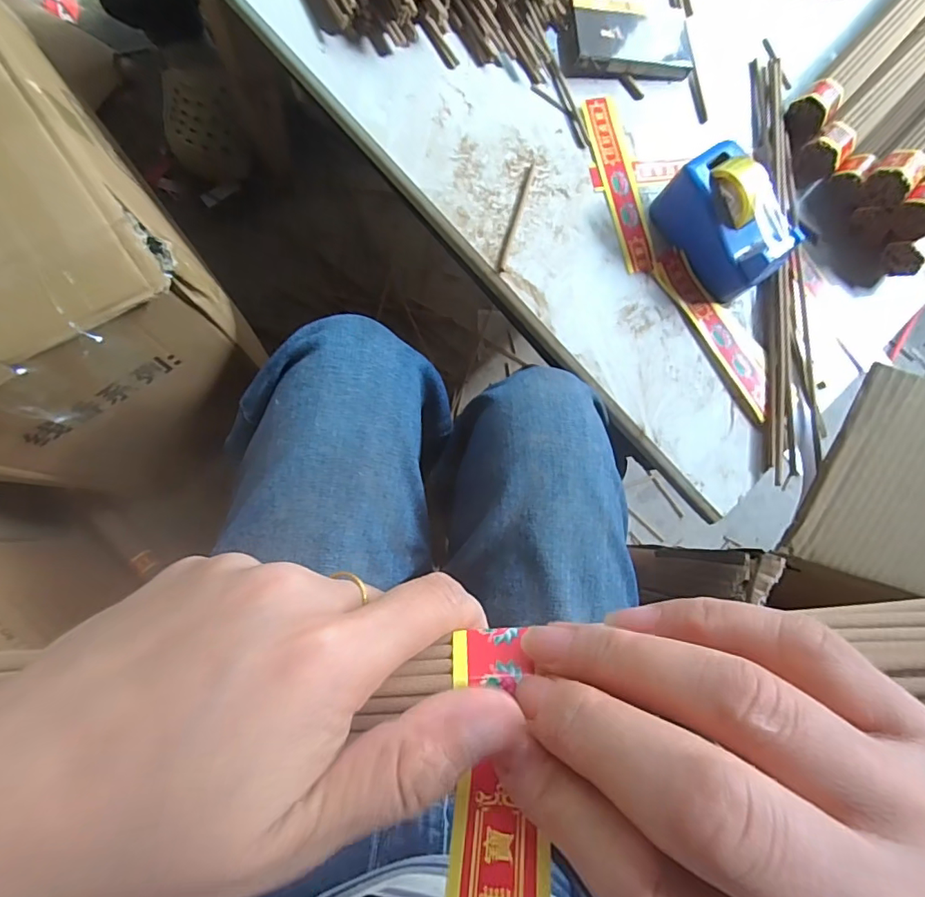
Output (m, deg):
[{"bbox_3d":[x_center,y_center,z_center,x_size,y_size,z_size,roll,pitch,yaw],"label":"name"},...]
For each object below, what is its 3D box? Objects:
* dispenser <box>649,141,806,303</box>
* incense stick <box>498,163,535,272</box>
[{"bbox_3d":[0.197,-0.169,0.380,0.054,0.057,0.100,-34,87,-7],"label":"dispenser"},{"bbox_3d":[0.041,-0.180,0.392,0.006,0.004,0.095,16,82,-1],"label":"incense stick"}]

